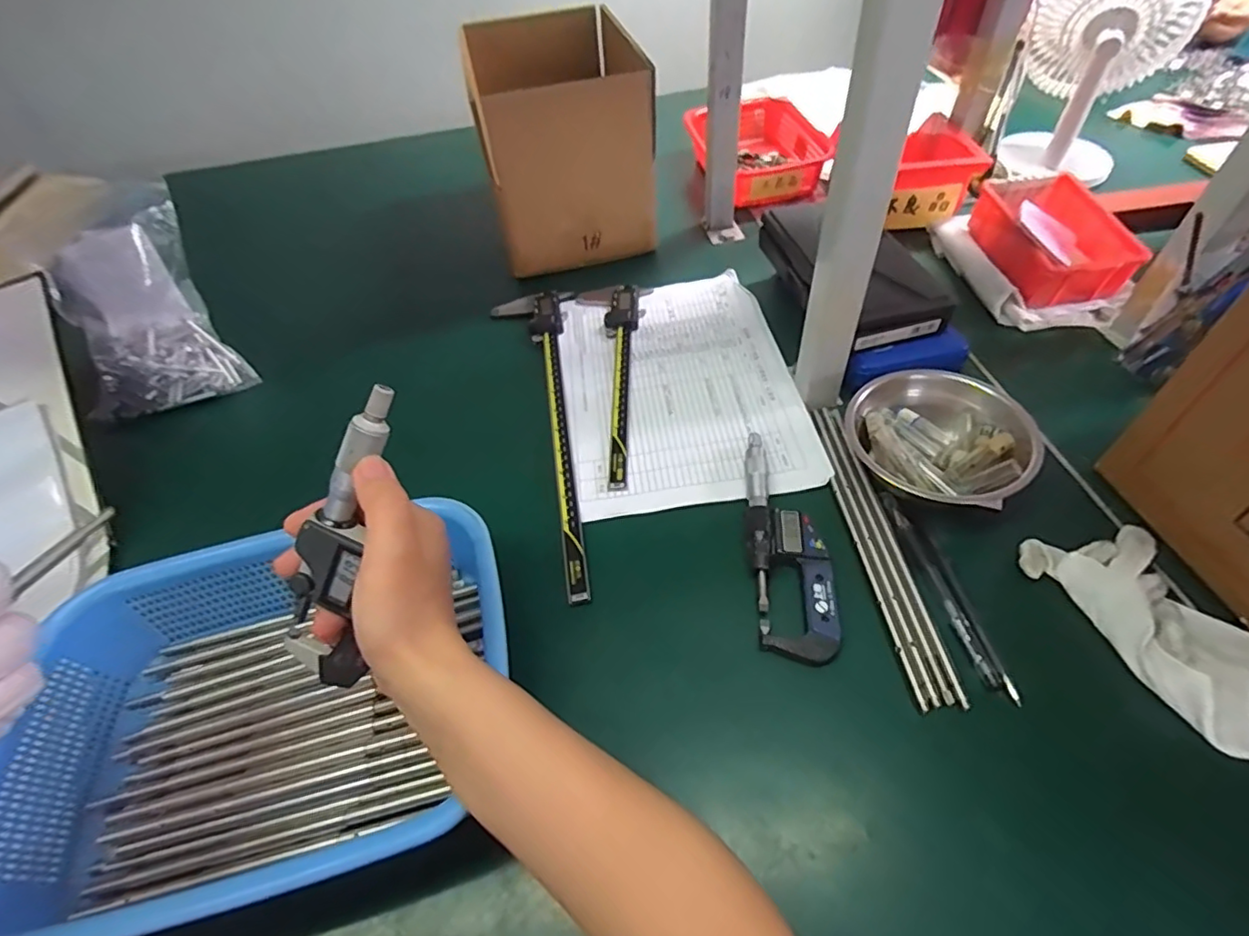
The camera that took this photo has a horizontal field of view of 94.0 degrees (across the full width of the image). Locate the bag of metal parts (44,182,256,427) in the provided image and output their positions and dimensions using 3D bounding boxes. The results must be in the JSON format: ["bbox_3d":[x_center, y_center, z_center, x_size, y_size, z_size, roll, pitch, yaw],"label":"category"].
[{"bbox_3d":[-0.480,-0.162,0.578,0.125,0.208,0.077,-26,18,-37],"label":"bag of metal parts"}]

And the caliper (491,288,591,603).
[{"bbox_3d":[-0.083,-0.047,0.537,0.083,0.013,0.381,-7,50,1],"label":"caliper"}]

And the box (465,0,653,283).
[{"bbox_3d":[-0.075,-0.399,0.707,0.183,0.188,0.251,-13,51,-5],"label":"box"}]

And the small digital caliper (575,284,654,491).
[{"bbox_3d":[-0.023,-0.094,0.568,0.076,0.013,0.275,2,51,8],"label":"small digital caliper"}]

